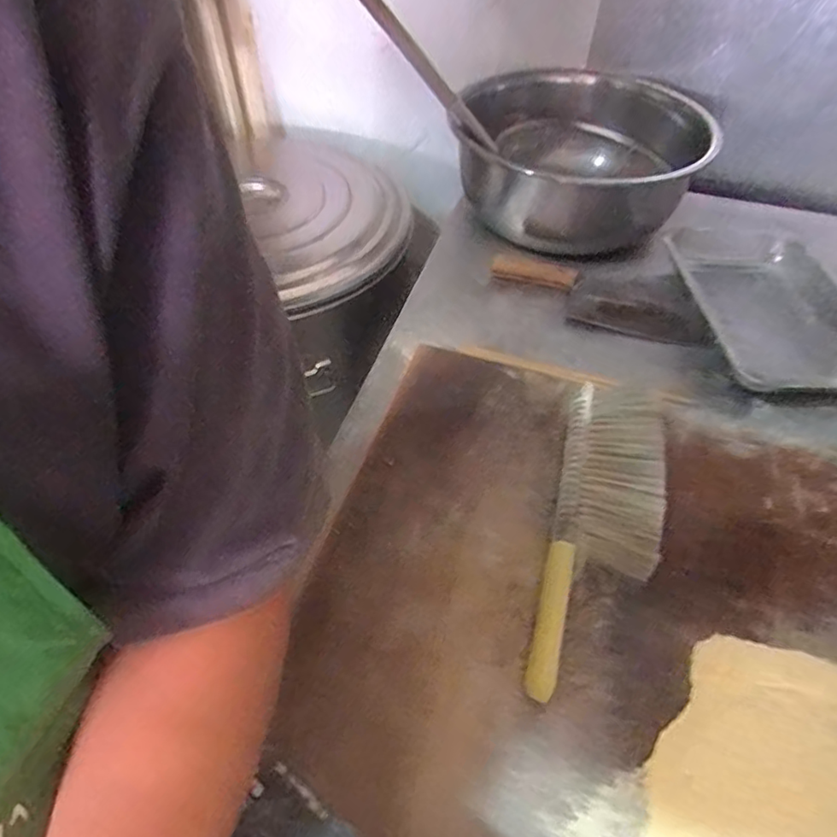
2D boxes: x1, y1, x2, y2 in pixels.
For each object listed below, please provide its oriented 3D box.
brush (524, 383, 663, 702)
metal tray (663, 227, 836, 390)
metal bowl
[{"bbox_3d":[0.155,0.088,0.486,0.083,0.034,0.290,13,51,10],"label":"brush"},{"bbox_3d":[0.433,-0.143,0.723,0.197,0.048,0.316,-1,50,-1],"label":"metal tray"},{"bbox_3d":[0.231,-0.381,0.853,0.326,0.152,0.348,0,50,0],"label":"metal bowl"}]

